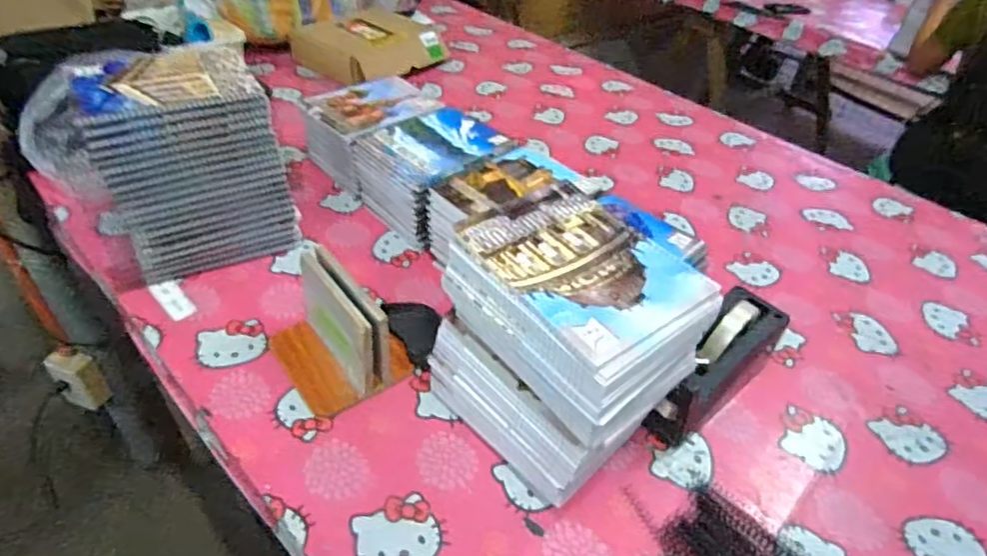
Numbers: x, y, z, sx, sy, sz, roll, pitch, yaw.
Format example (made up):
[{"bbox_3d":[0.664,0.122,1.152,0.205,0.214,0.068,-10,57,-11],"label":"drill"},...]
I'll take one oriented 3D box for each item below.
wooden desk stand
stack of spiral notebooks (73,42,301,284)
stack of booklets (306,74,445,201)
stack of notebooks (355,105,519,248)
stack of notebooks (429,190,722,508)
[{"bbox_3d":[-0.182,0.053,0.660,0.129,0.121,0.155,-31,54,-33],"label":"wooden desk stand"},{"bbox_3d":[-0.398,-0.155,0.768,0.199,0.232,0.144,-19,48,-24],"label":"stack of spiral notebooks"},{"bbox_3d":[-0.204,-0.243,0.986,0.163,0.124,0.204,35,49,28],"label":"stack of booklets"},{"bbox_3d":[-0.092,-0.161,0.910,0.176,0.126,0.211,33,48,27],"label":"stack of notebooks"},{"bbox_3d":[0.065,0.073,0.577,0.153,0.243,0.200,-28,52,-33],"label":"stack of notebooks"}]

